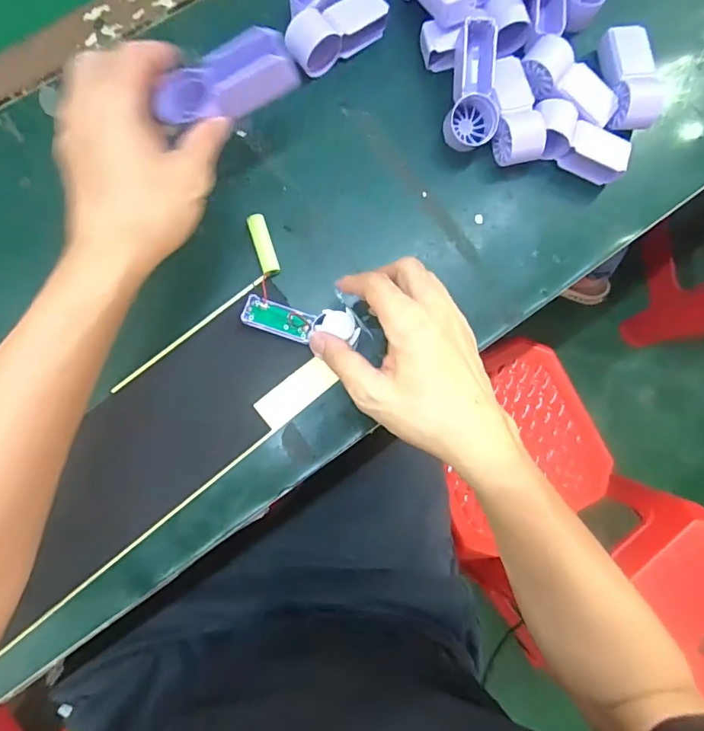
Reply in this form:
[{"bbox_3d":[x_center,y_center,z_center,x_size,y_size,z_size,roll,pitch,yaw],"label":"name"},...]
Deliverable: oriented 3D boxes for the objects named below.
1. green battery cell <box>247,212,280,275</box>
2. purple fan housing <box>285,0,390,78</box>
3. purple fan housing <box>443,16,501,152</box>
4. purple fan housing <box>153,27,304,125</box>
[{"bbox_3d":[-0.073,-0.100,0.395,0.015,0.012,0.050,-17,84,-6],"label":"green battery cell"},{"bbox_3d":[-0.014,-0.291,0.412,0.094,0.032,0.037,-38,87,-8],"label":"purple fan housing"},{"bbox_3d":[0.103,-0.237,0.402,0.040,0.032,0.095,1,102,-4],"label":"purple fan housing"},{"bbox_3d":[-0.086,-0.194,0.328,0.097,0.030,0.039,-18,83,3],"label":"purple fan housing"}]

